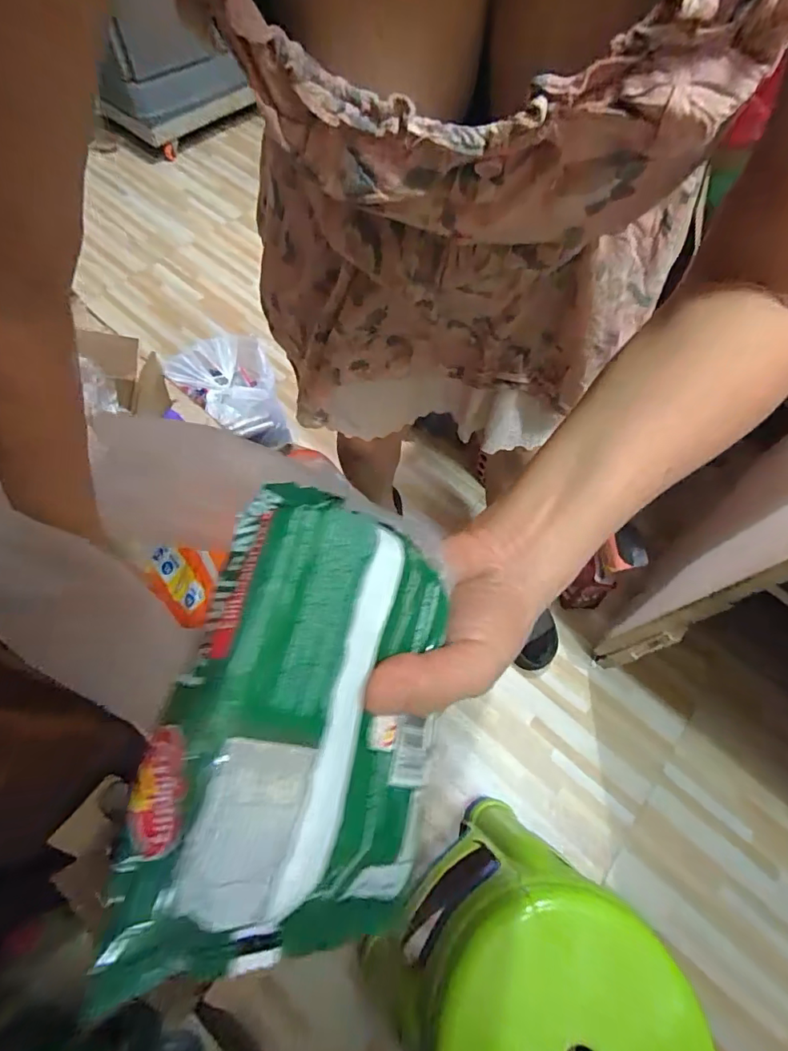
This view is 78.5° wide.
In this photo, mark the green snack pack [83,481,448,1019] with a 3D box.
[{"bbox_3d":[-0.023,0.064,0.162,0.019,0.101,0.134,-7,62,44],"label":"green snack pack"}]

